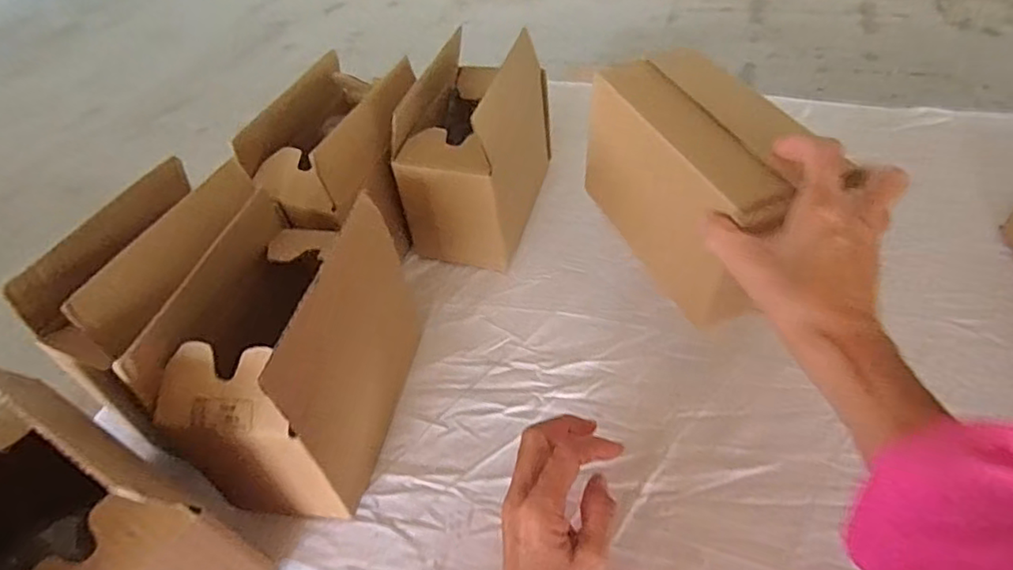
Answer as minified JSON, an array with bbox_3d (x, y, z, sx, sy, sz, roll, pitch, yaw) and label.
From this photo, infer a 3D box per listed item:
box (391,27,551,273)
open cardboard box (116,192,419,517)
[{"bbox_3d":[-0.028,-0.134,0.600,0.098,0.161,0.181,10,48,17],"label":"box"},{"bbox_3d":[-0.146,0.048,0.436,0.099,0.162,0.177,3,47,10],"label":"open cardboard box"}]

